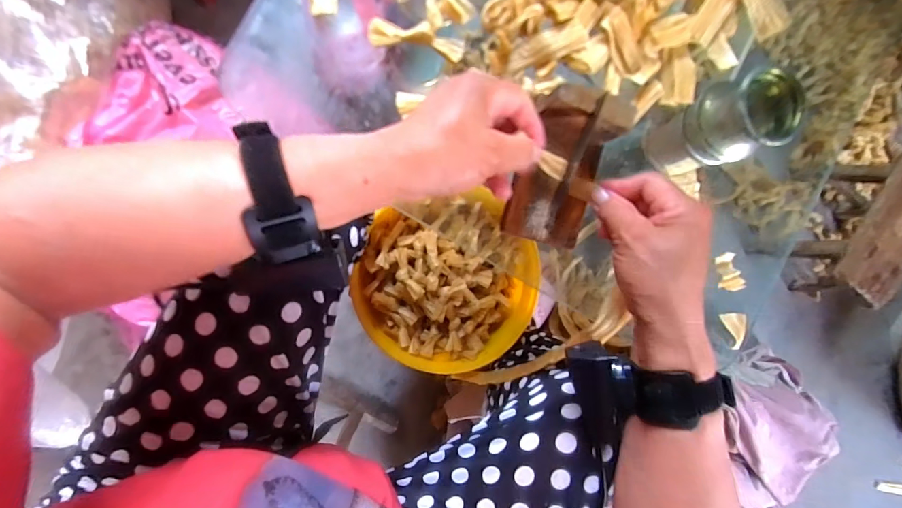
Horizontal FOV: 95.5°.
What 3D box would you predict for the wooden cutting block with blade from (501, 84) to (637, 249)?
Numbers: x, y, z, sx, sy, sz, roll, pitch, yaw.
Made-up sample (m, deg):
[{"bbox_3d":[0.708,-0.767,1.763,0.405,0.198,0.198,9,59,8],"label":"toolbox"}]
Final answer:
[{"bbox_3d":[0.083,-0.063,0.310,0.066,0.036,0.113,18,108,-7],"label":"wooden cutting block with blade"}]

